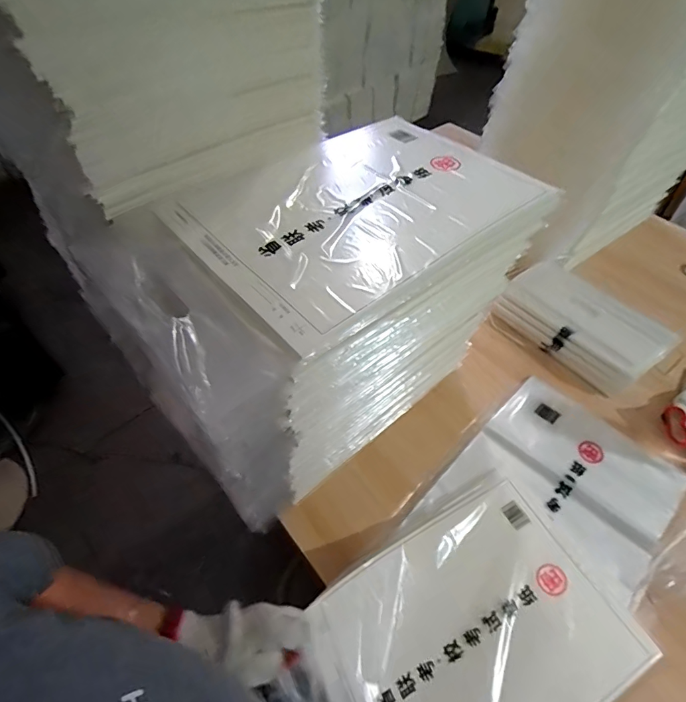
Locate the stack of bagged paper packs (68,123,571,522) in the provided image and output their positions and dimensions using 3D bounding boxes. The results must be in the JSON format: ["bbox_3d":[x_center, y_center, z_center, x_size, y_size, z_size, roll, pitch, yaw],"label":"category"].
[{"bbox_3d":[-0.011,-0.036,0.595,0.465,0.365,0.276,-33,59,-23],"label":"stack of bagged paper packs"}]

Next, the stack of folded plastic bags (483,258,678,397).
[{"bbox_3d":[0.444,-0.047,0.816,0.128,0.090,0.294,-33,58,-23],"label":"stack of folded plastic bags"}]

